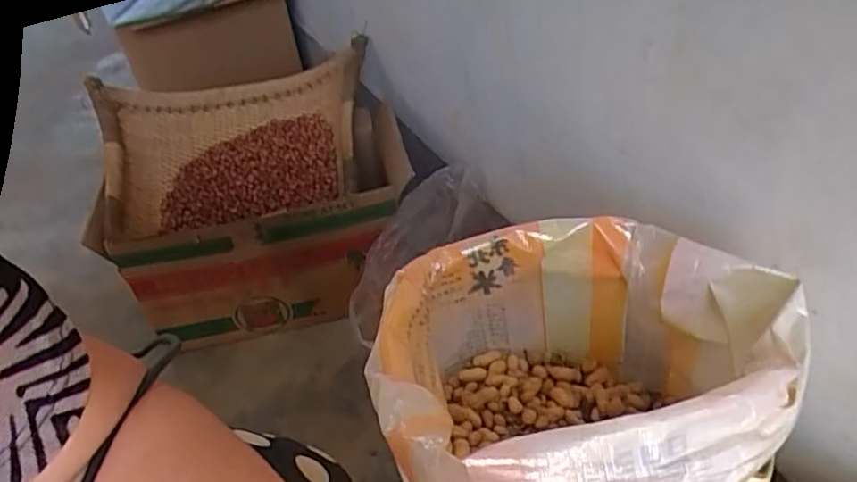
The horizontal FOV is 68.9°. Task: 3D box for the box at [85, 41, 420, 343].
[{"bbox_3d":[-0.300,-0.085,1.145,0.479,0.263,0.514,-13,38,-10],"label":"box"}]

